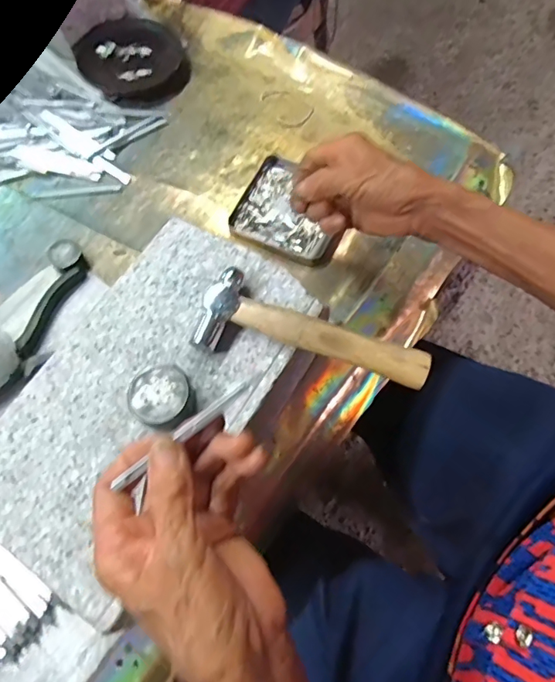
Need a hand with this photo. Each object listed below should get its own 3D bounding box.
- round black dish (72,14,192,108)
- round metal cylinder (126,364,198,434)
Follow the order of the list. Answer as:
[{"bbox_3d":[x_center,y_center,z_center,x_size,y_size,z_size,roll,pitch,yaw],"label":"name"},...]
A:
[{"bbox_3d":[-0.166,-0.324,0.556,0.113,0.019,0.147,-30,67,-11],"label":"round black dish"},{"bbox_3d":[-0.071,0.037,0.303,0.038,0.020,0.037,-1,65,2],"label":"round metal cylinder"}]

